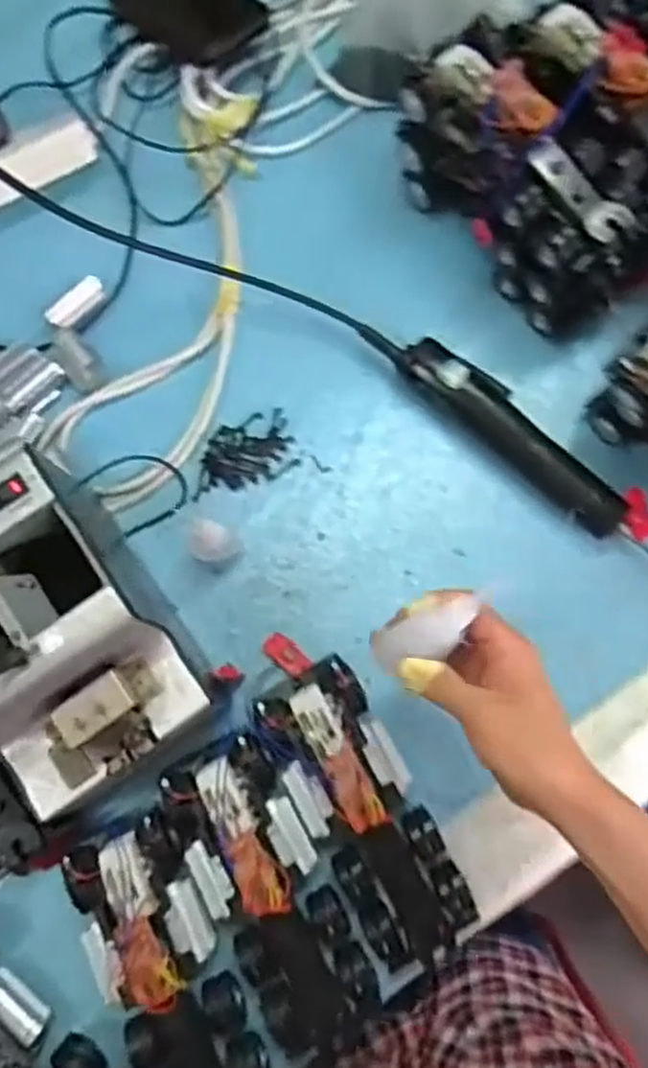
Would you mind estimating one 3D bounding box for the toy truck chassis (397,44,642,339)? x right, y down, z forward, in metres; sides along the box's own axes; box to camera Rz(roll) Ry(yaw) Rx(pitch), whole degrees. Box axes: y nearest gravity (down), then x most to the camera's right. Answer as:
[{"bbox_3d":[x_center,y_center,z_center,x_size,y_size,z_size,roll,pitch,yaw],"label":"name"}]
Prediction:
[{"bbox_3d":[0.137,-0.246,0.546,0.059,0.120,0.206,-39,79,-7],"label":"toy truck chassis"}]

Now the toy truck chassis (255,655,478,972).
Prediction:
[{"bbox_3d":[0.026,0.183,0.499,0.076,0.061,0.194,-28,78,-4],"label":"toy truck chassis"}]

